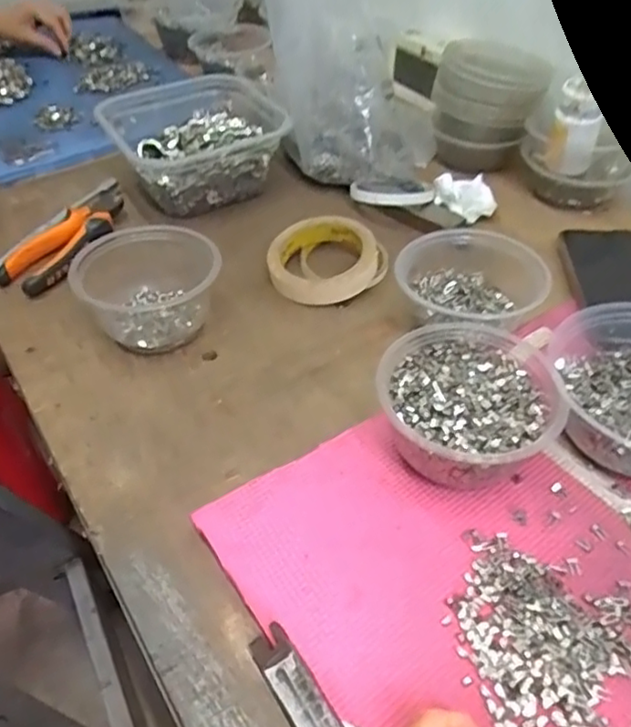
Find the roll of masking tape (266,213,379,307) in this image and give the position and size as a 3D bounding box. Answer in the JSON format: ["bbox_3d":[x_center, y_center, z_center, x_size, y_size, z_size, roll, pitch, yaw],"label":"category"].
[{"bbox_3d":[0.008,-0.096,0.589,0.094,0.027,0.102,0,45,0],"label":"roll of masking tape"}]

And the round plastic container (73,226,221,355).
[{"bbox_3d":[-0.135,-0.063,0.534,0.107,0.065,0.118,-33,52,-27],"label":"round plastic container"}]

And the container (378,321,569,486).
[{"bbox_3d":[0.100,0.028,0.427,0.109,0.056,0.116,0,45,0],"label":"container"}]

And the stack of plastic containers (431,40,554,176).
[{"bbox_3d":[0.187,-0.279,0.700,0.114,0.114,0.099,14,47,15],"label":"stack of plastic containers"}]

